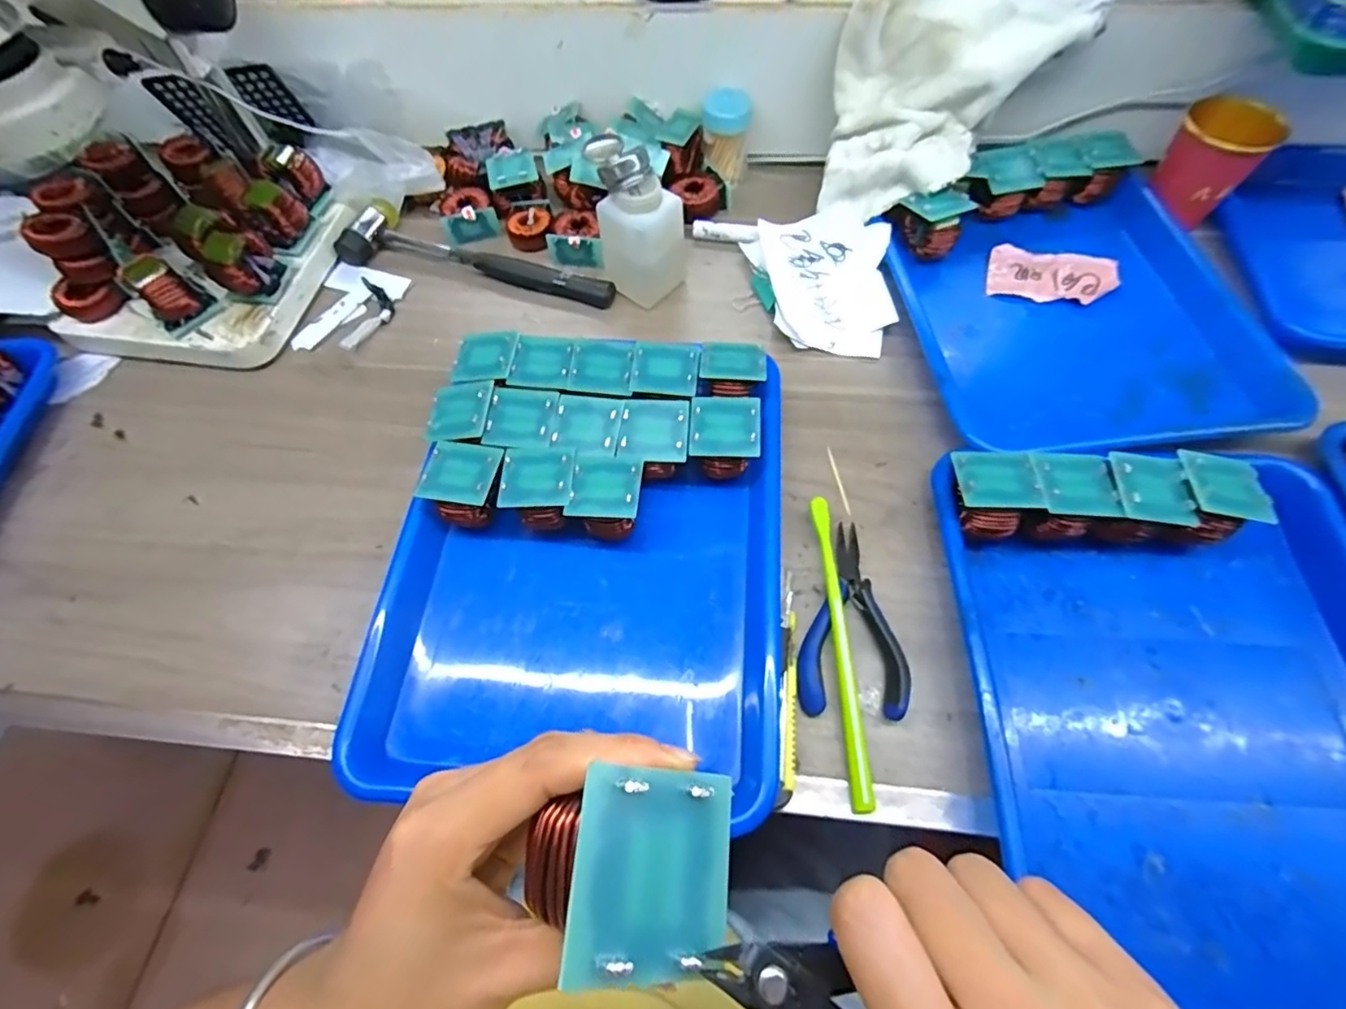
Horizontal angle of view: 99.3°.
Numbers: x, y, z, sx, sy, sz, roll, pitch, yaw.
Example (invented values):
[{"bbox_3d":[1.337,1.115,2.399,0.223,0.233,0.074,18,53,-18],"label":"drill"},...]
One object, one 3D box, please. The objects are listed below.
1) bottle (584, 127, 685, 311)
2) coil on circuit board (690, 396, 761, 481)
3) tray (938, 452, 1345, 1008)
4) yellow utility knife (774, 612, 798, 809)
[{"bbox_3d":[-0.029,-0.237,0.480,0.075,0.112,0.080,-1,63,2],"label":"bottle"},{"bbox_3d":[0.036,-0.044,0.402,0.045,0.046,0.043,3,63,4],"label":"coil on circuit board"},{"bbox_3d":[0.292,0.119,0.316,0.251,0.033,0.320,2,63,4],"label":"tray"},{"bbox_3d":[0.069,0.119,0.341,0.011,0.014,0.108,6,63,6],"label":"yellow utility knife"}]

